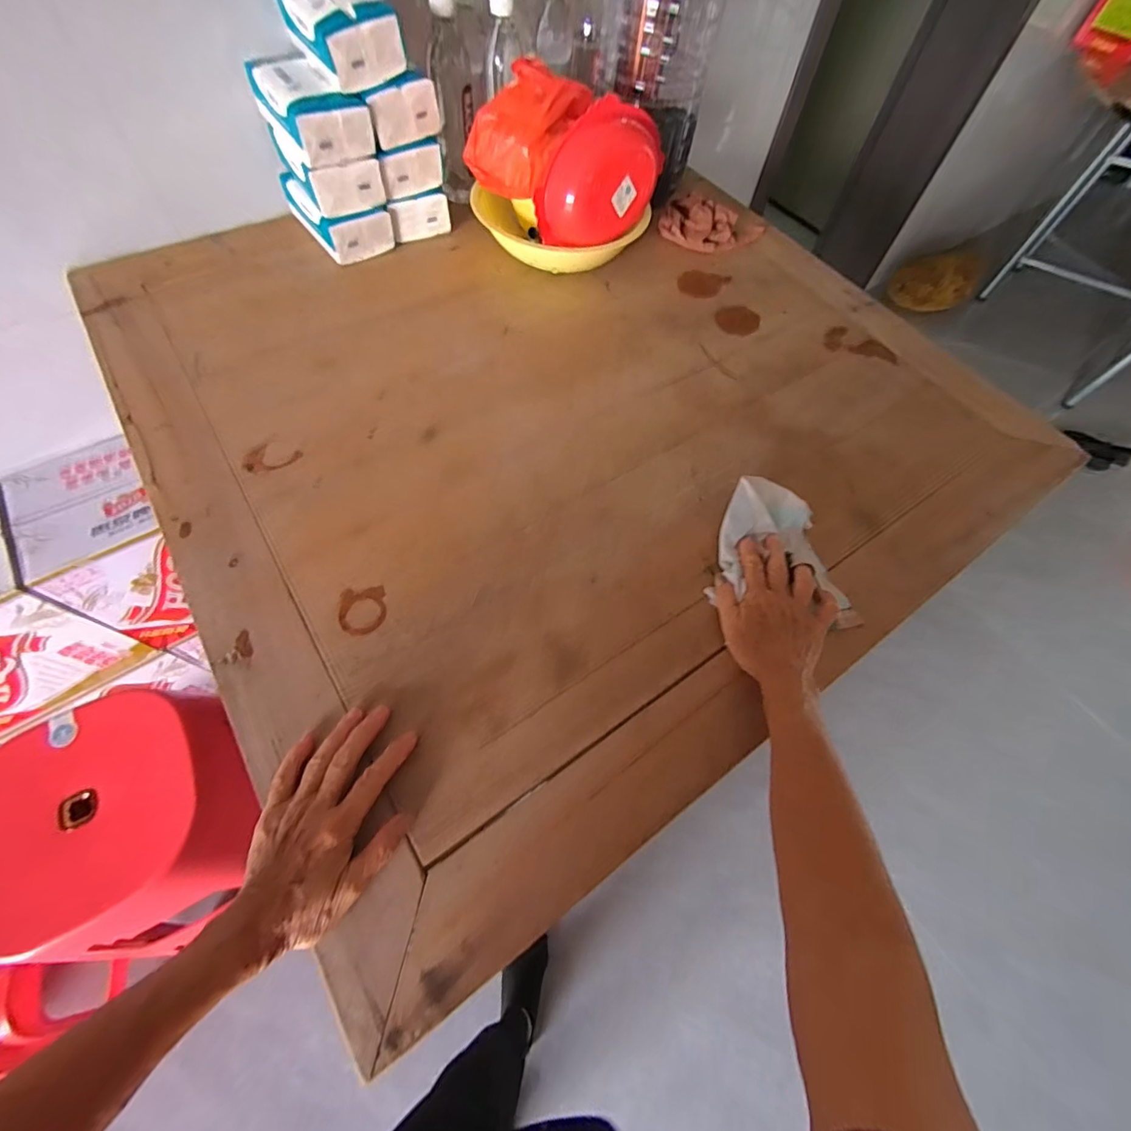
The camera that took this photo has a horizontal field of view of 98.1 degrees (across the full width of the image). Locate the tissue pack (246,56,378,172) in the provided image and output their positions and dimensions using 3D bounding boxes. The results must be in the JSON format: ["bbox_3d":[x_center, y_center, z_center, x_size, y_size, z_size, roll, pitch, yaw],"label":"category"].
[{"bbox_3d":[-0.320,-0.574,0.613,0.100,0.064,0.145,-30,68,-18],"label":"tissue pack"}]

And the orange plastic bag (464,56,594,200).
[{"bbox_3d":[-0.047,-0.557,0.631,0.120,0.086,0.137,34,65,13],"label":"orange plastic bag"}]

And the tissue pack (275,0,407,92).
[{"bbox_3d":[-0.267,-0.643,0.585,0.101,0.066,0.136,-30,68,-18],"label":"tissue pack"}]

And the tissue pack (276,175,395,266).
[{"bbox_3d":[-0.330,-0.514,0.718,0.095,0.054,0.146,-32,68,-20],"label":"tissue pack"}]

